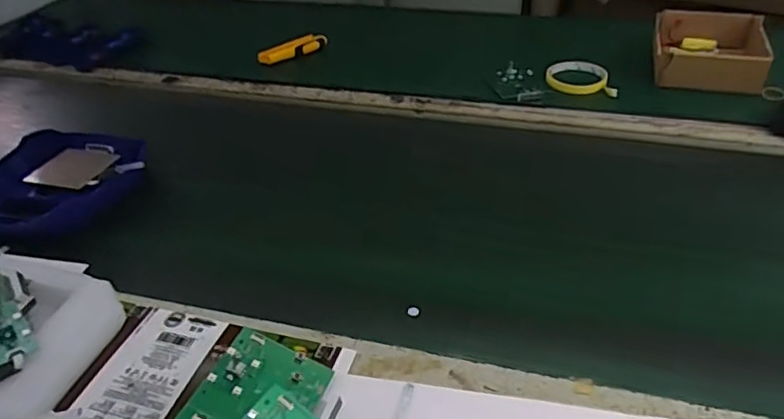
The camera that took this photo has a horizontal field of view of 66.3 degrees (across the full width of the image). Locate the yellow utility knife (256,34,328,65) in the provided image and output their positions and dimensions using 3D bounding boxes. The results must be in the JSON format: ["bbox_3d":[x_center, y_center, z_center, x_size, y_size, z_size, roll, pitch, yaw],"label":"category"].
[{"bbox_3d":[-0.160,-0.264,0.991,0.124,0.023,0.031,-26,42,-29],"label":"yellow utility knife"}]

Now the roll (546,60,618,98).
[{"bbox_3d":[0.276,-0.194,0.881,0.095,0.016,0.095,5,37,10],"label":"roll"}]

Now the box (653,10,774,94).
[{"bbox_3d":[0.461,-0.233,0.875,0.144,0.051,0.171,10,38,17],"label":"box"}]

